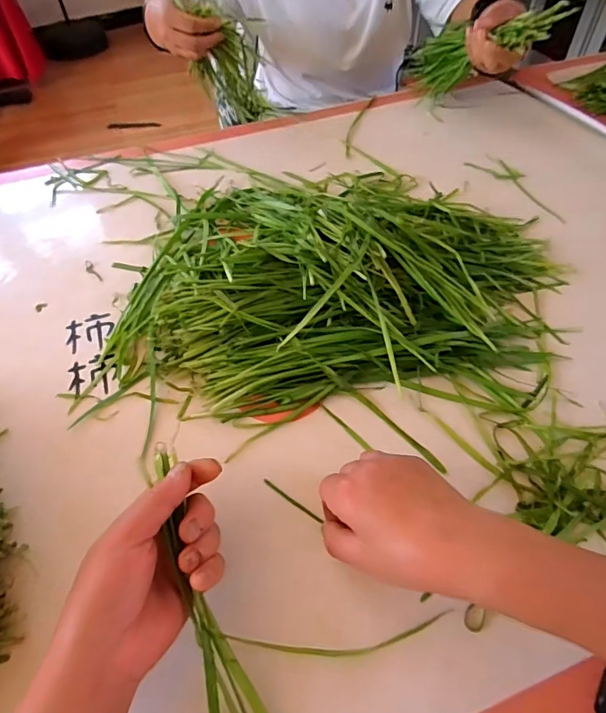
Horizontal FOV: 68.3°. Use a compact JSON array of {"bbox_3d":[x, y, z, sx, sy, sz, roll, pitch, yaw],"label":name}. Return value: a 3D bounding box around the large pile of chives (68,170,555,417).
[{"bbox_3d":[0.032,-0.110,0.469,0.425,0.061,0.346,0,54,3],"label":"large pile of chives"}]

